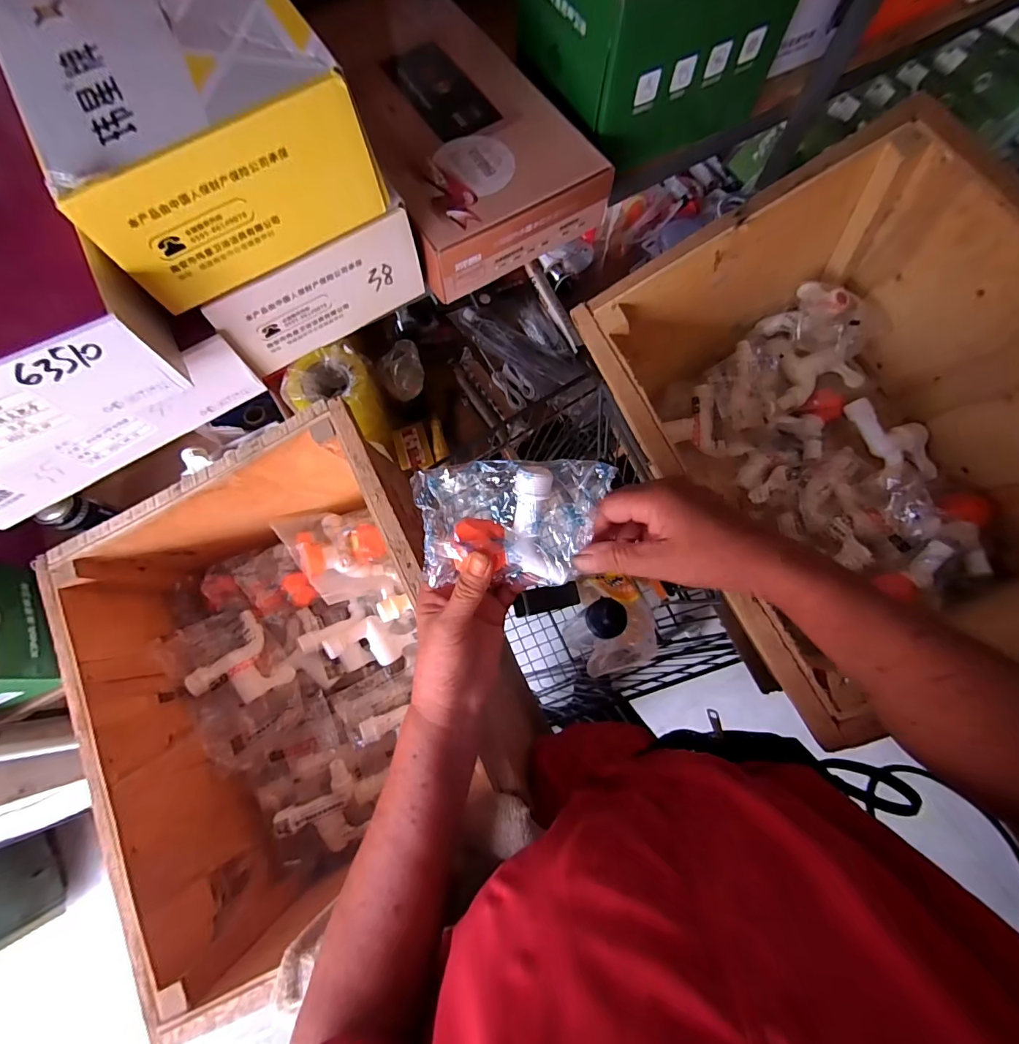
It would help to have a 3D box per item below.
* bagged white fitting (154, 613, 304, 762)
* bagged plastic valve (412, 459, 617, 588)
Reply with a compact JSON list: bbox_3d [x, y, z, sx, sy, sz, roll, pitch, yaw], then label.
[{"bbox_3d":[-0.310,0.180,0.510,0.100,0.051,0.159,-34,77,-8],"label":"bagged white fitting"},{"bbox_3d":[0.003,0.002,0.325,0.136,0.045,0.088,0,88,1],"label":"bagged plastic valve"}]

